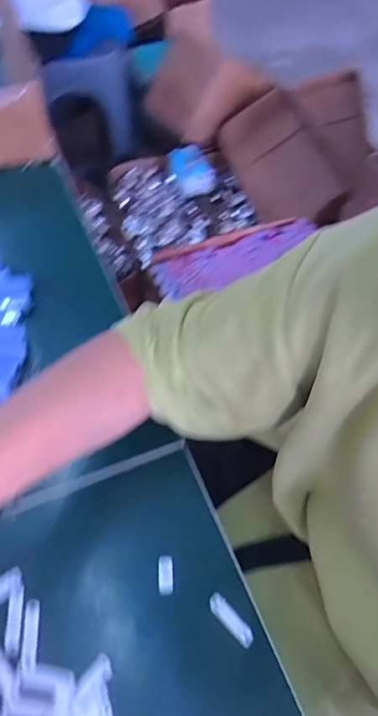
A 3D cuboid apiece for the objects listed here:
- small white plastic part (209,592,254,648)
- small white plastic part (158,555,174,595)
[{"bbox_3d":[0.032,0.195,0.353,0.013,0.004,0.041,-39,69,-24],"label":"small white plastic part"},{"bbox_3d":[-0.018,0.168,0.367,0.011,0.005,0.027,0,58,-5],"label":"small white plastic part"}]

